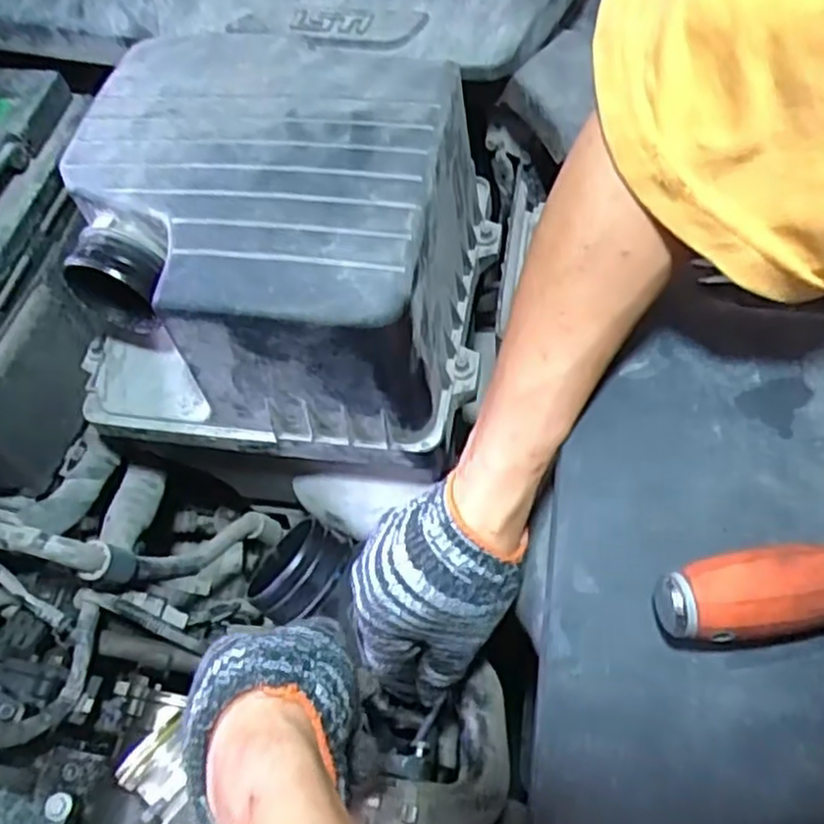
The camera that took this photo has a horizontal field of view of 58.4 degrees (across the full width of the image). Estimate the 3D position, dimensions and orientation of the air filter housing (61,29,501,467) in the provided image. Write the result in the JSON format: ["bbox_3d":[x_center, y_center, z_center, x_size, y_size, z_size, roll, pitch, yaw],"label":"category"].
[{"bbox_3d":[-0.086,-0.122,0.487,0.239,0.144,0.235,8,59,9],"label":"air filter housing"}]

